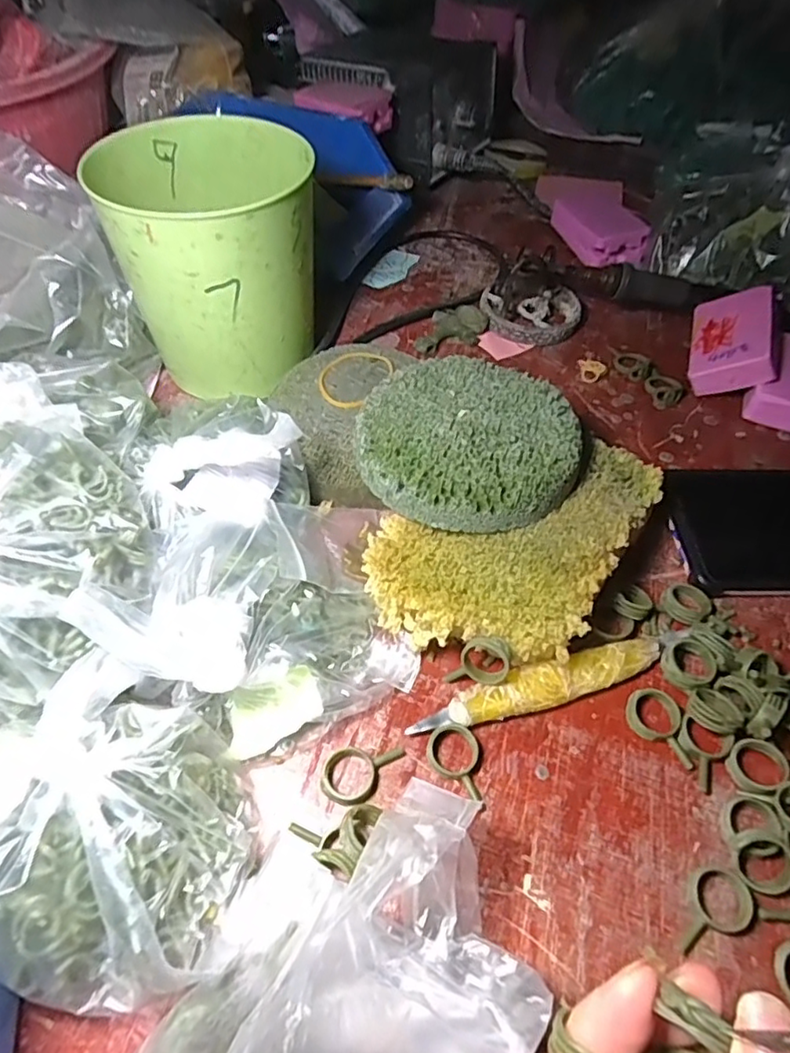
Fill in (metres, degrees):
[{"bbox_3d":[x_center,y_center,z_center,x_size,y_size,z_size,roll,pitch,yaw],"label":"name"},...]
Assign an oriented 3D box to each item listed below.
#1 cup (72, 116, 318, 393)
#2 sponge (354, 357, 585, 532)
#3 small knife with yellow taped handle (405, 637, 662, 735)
[{"bbox_3d":[-0.098,-0.154,0.350,0.097,0.109,0.114,-8,54,-7],"label":"cup"},{"bbox_3d":[0.034,-0.043,0.282,0.100,0.019,0.094,1,53,-1],"label":"sponge"},{"bbox_3d":[0.064,0.069,0.259,0.115,0.011,0.018,-16,55,-12],"label":"small knife with yellow taped handle"}]

